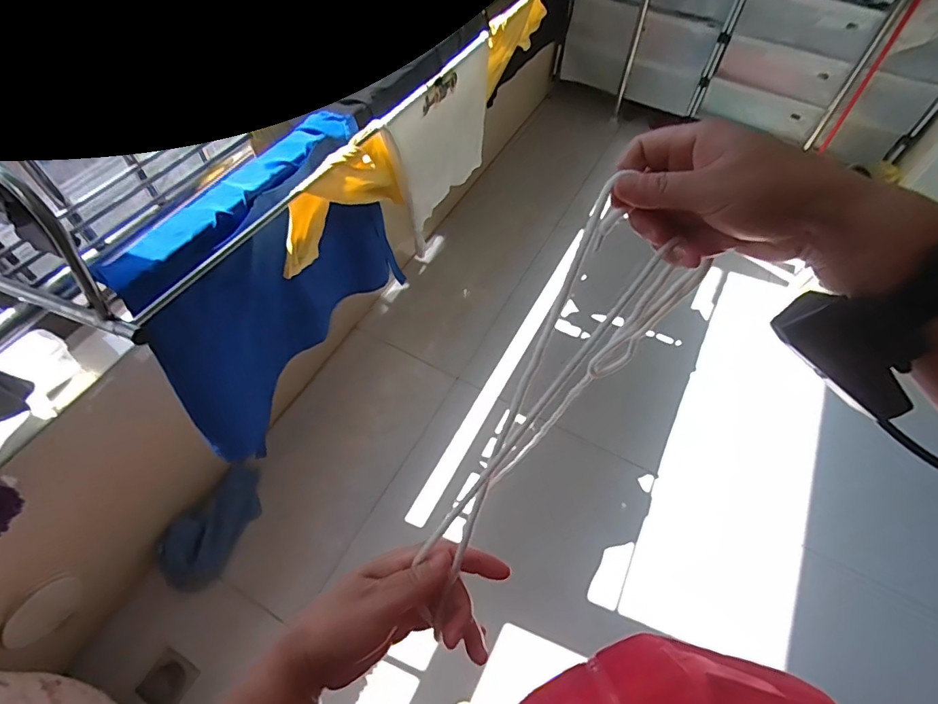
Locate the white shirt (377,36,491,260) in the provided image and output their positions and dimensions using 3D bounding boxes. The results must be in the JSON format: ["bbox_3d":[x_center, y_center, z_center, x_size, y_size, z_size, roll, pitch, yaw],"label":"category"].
[{"bbox_3d":[-0.052,-0.423,1.009,0.064,0.271,0.365,19,59,10],"label":"white shirt"}]

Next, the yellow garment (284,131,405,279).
[{"bbox_3d":[-0.206,-0.244,0.801,0.035,0.156,0.281,26,60,14],"label":"yellow garment"}]

